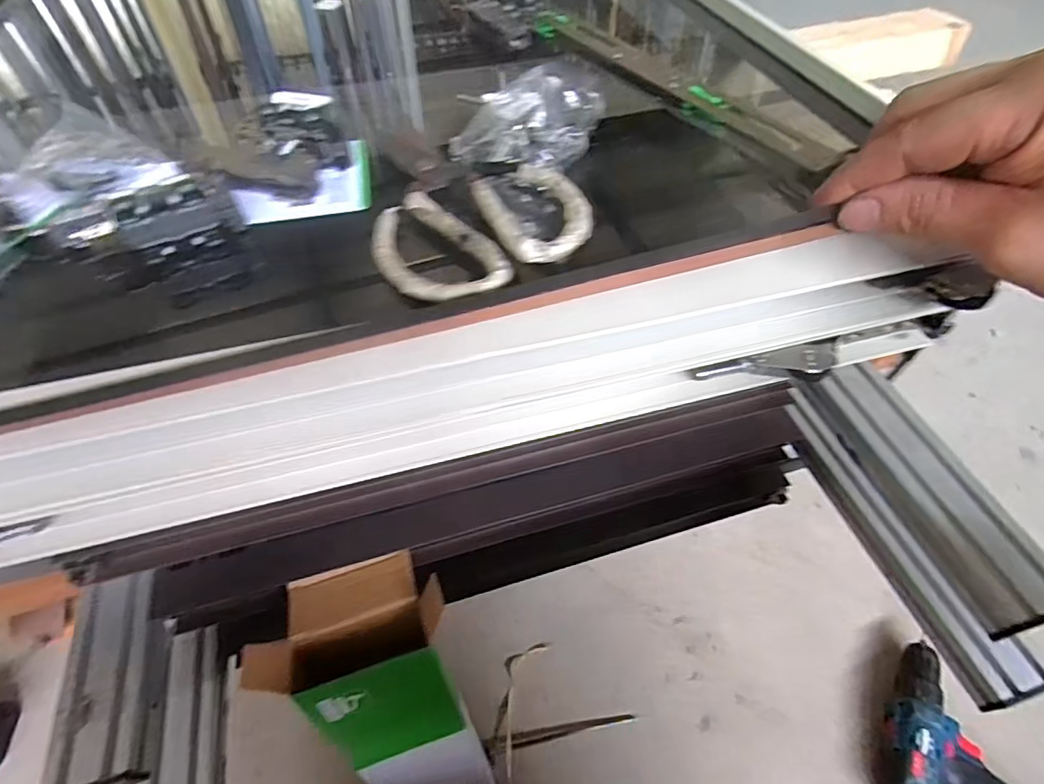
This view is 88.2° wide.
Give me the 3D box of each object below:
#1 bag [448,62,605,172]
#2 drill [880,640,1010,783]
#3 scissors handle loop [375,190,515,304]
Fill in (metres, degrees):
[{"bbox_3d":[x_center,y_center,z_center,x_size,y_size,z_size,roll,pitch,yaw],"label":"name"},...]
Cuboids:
[{"bbox_3d":[0.006,-0.171,0.335,0.075,0.029,0.093,14,54,12],"label":"bag"},{"bbox_3d":[0.500,0.403,0.598,0.183,0.055,0.178,20,55,16],"label":"drill"},{"bbox_3d":[-0.046,-0.072,0.269,0.050,0.012,0.091,-34,59,-22],"label":"scissors handle loop"}]

